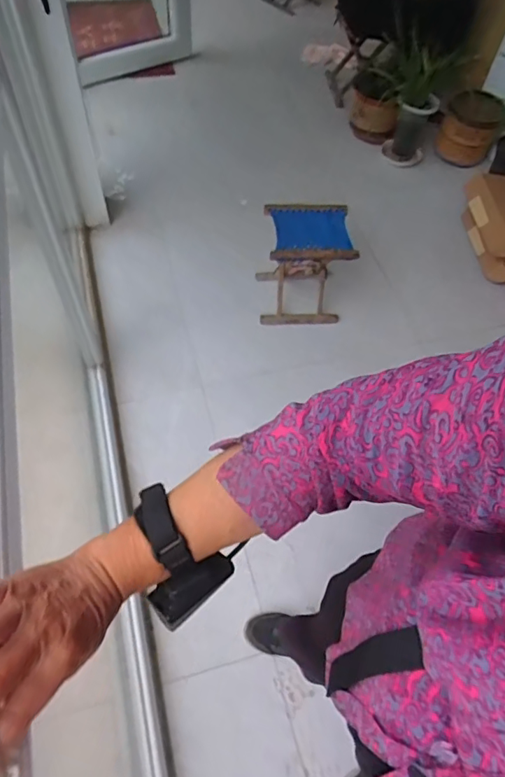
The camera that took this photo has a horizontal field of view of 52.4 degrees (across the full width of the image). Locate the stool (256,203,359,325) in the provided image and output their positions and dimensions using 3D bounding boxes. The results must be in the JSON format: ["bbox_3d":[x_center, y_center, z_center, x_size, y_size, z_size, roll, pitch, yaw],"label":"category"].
[{"bbox_3d":[0.172,-0.430,1.786,0.283,0.369,0.215,-2,59,-5],"label":"stool"}]

